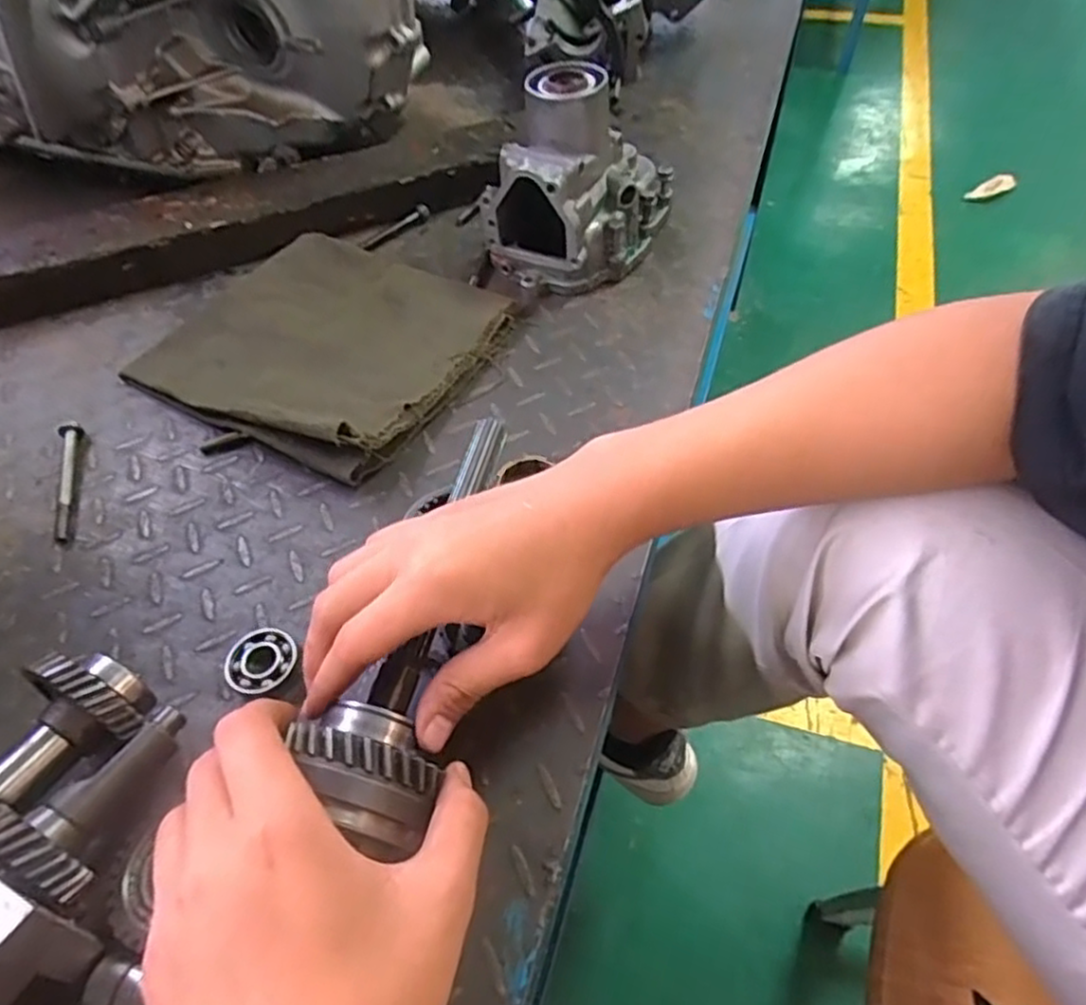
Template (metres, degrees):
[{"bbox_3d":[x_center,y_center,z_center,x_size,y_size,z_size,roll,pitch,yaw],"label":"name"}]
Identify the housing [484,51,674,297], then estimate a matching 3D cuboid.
[{"bbox_3d":[0.034,-0.270,0.573,0.108,0.137,0.154,26,58,22],"label":"housing"}]

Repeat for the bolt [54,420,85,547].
[{"bbox_3d":[-0.328,-0.016,0.474,0.012,0.015,0.105,-15,52,-8],"label":"bolt"}]

